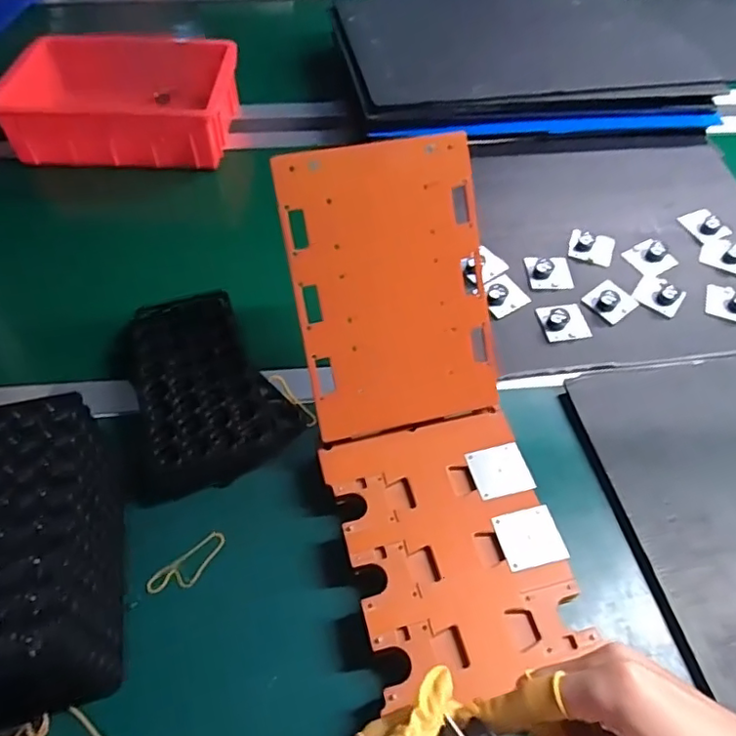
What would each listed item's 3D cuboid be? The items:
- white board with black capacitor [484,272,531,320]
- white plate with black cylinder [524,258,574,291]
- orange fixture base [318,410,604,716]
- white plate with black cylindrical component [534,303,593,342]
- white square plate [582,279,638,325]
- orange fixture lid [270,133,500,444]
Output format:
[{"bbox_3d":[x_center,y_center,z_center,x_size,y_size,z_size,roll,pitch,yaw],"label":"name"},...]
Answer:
[{"bbox_3d":[0.152,-0.083,0.646,0.050,0.021,0.045,-26,57,-16],"label":"white board with black capacitor"},{"bbox_3d":[0.209,-0.112,0.666,0.050,0.021,0.041,-2,54,0],"label":"white plate with black cylinder"},{"bbox_3d":[0.067,0.150,0.471,0.167,0.036,0.219,-12,54,-7],"label":"orange fixture base"},{"bbox_3d":[0.214,-0.051,0.627,0.050,0.017,0.042,-11,54,-6],"label":"white plate with black cylindrical component"},{"bbox_3d":[0.272,-0.080,0.645,0.050,0.016,0.046,-36,60,-22],"label":"white square plate"},{"bbox_3d":[0.022,-0.065,0.490,0.162,0.235,0.007,-11,12,-8],"label":"orange fixture lid"}]

